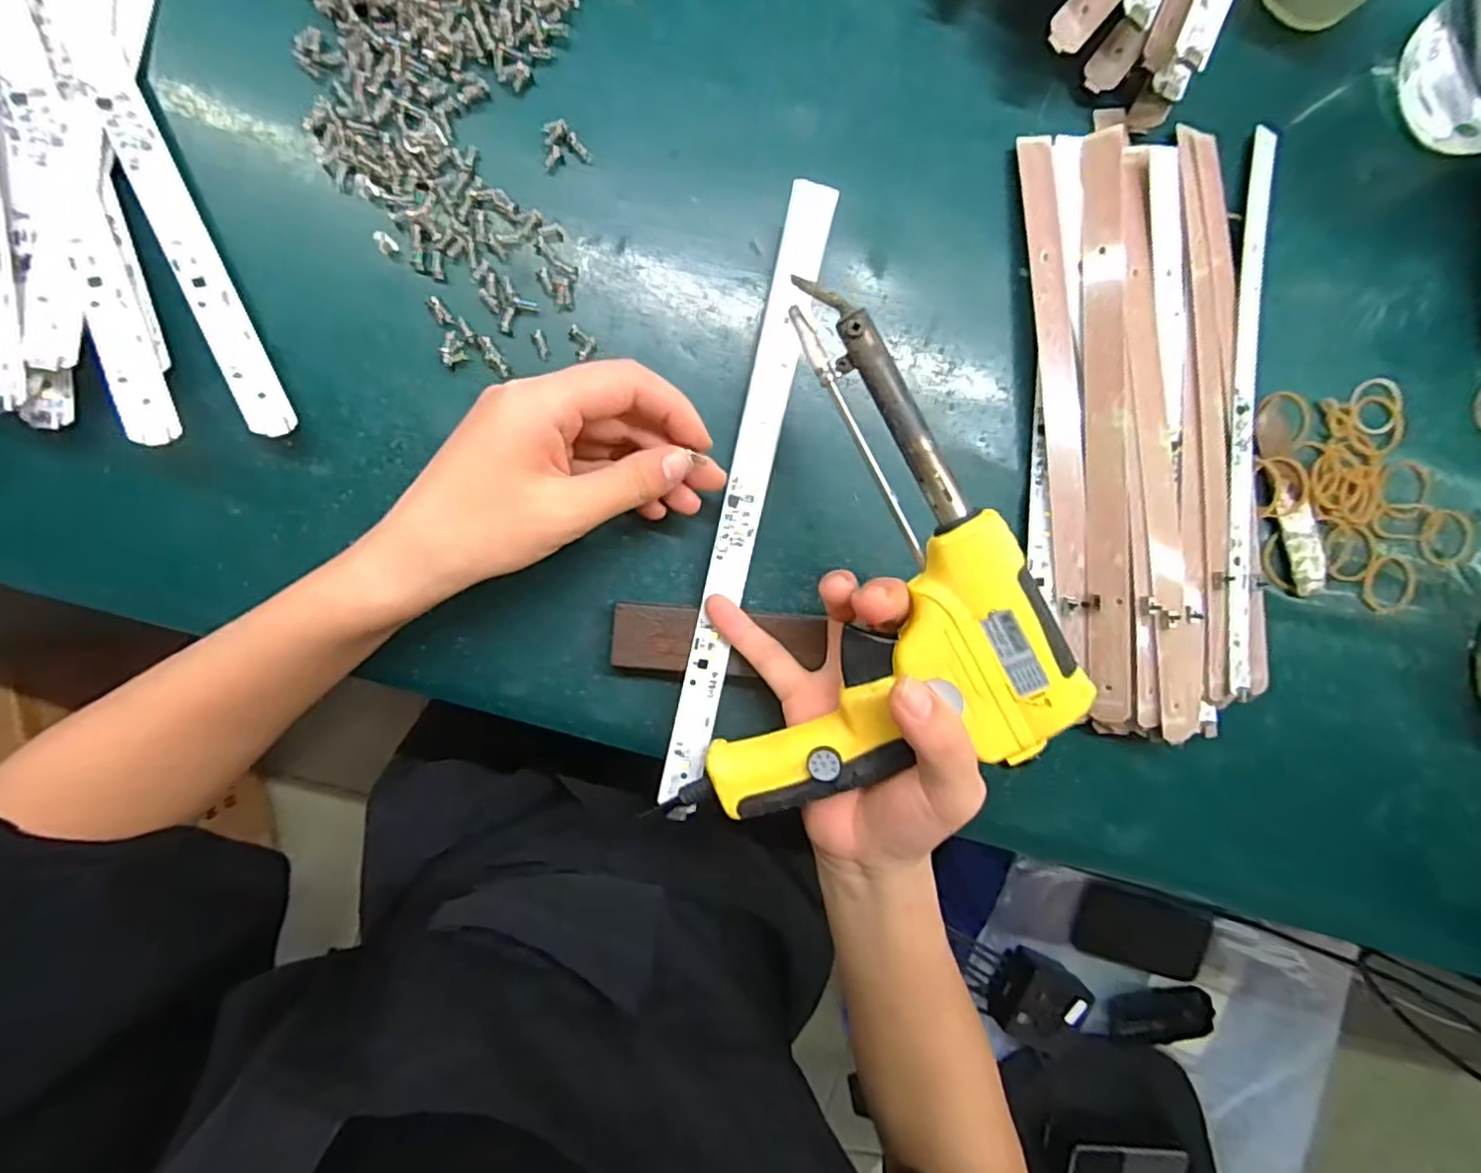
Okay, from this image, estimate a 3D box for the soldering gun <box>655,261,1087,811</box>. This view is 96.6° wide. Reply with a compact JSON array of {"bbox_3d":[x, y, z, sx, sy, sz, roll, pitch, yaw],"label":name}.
[{"bbox_3d":[0.057,0.011,0.254,0.139,0.049,0.196,21,90,-6],"label":"soldering gun"}]

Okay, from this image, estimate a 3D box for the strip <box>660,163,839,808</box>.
[{"bbox_3d":[0.001,-0.038,0.297,0.019,0.006,0.279,13,92,-6],"label":"strip"}]

